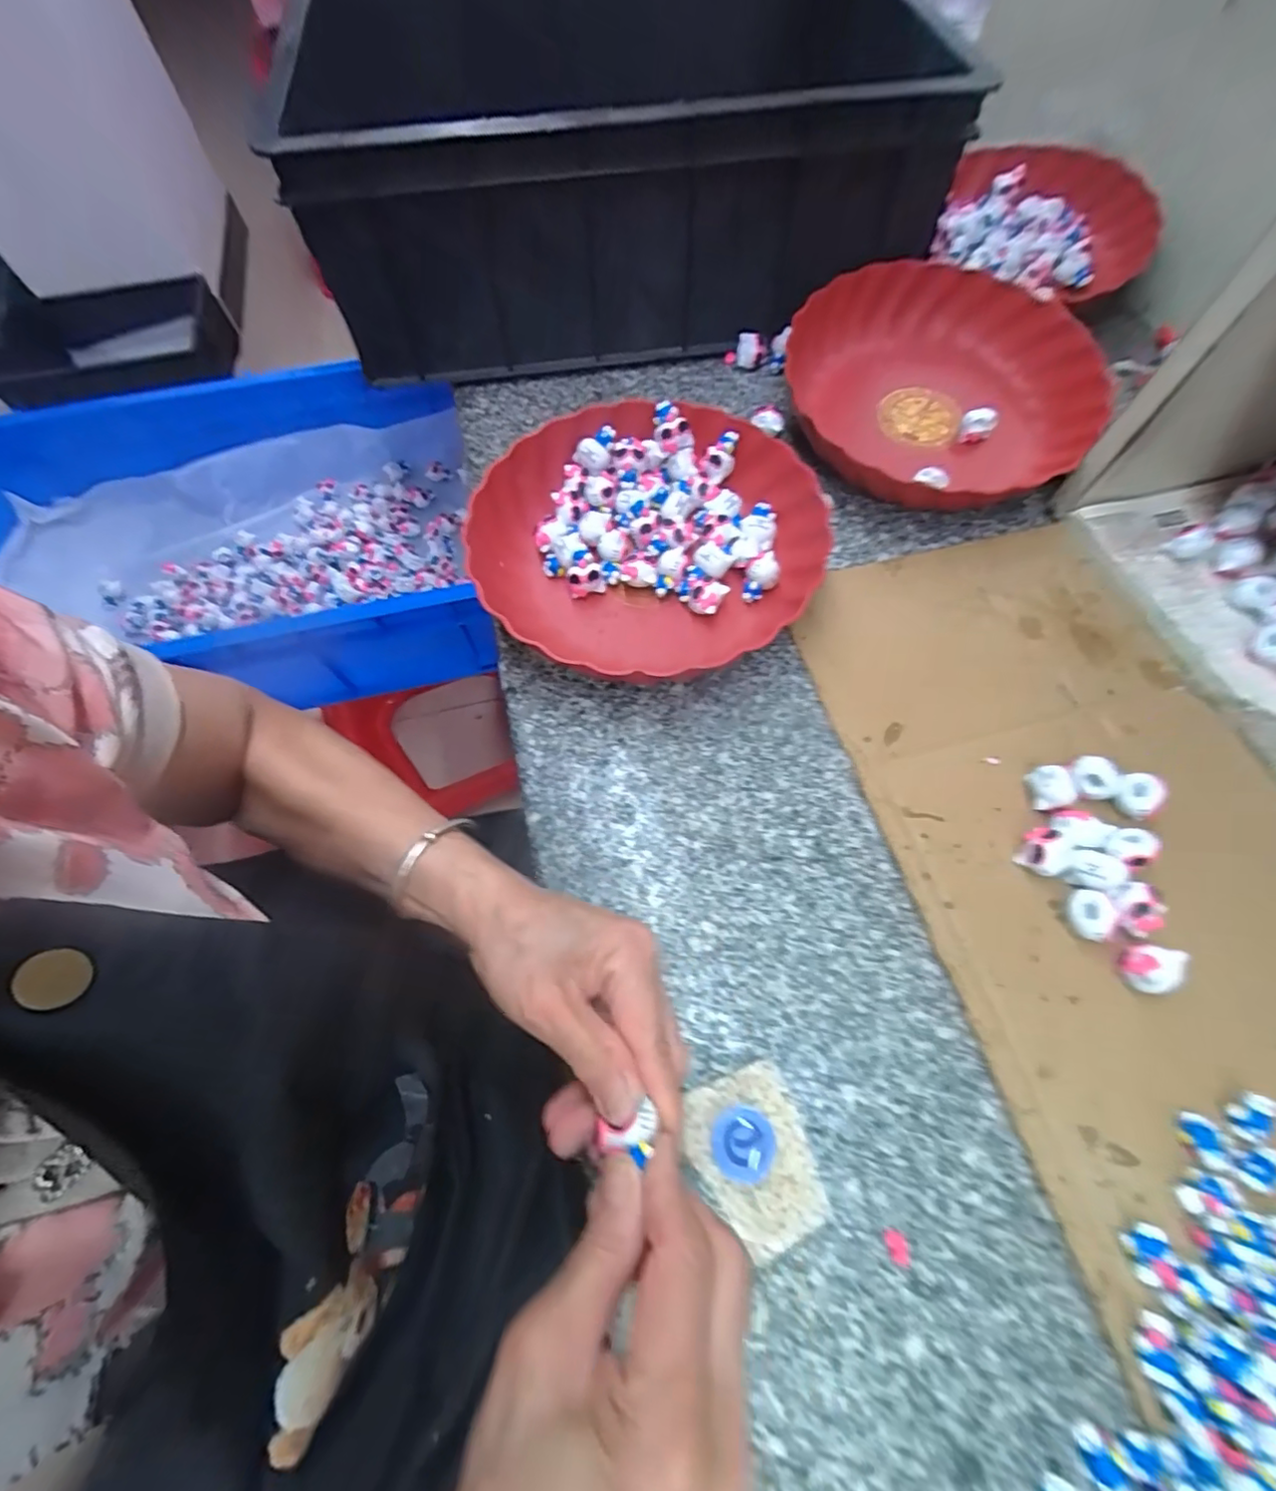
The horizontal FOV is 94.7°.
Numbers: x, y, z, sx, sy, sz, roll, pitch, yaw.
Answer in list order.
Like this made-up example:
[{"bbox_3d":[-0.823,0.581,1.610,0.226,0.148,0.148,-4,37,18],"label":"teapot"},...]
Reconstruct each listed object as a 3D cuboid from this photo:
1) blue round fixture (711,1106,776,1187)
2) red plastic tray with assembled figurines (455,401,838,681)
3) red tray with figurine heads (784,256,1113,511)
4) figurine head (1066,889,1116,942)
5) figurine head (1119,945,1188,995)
[{"bbox_3d":[0.050,0.190,0.281,0.031,0.011,0.029,-1,65,2],"label":"blue round fixture"},{"bbox_3d":[0.006,-0.149,0.426,0.239,0.046,0.234,-30,68,-11],"label":"red plastic tray with assembled figurines"},{"bbox_3d":[0.241,-0.284,0.473,0.216,0.065,0.229,-9,66,-2],"label":"red tray with figurine heads"},{"bbox_3d":[0.242,0.091,0.316,0.016,0.022,0.024,7,66,5],"label":"figurine head"},{"bbox_3d":[0.266,0.116,0.306,0.025,0.024,0.023,-10,66,-3],"label":"figurine head"}]

